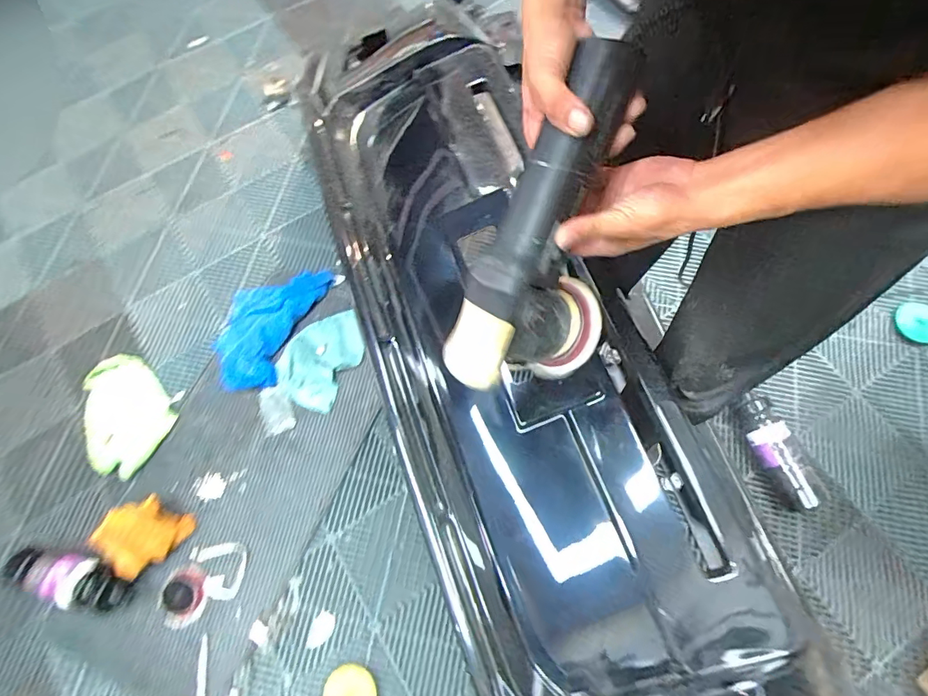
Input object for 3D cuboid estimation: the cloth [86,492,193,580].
[{"bbox_3d":[-0.673,0.384,0.978,0.147,0.081,0.133,-37,74,-12],"label":"cloth"}]

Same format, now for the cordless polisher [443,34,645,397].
[{"bbox_3d":[0.084,-0.102,0.420,0.133,0.088,0.294,18,106,7],"label":"cordless polisher"}]

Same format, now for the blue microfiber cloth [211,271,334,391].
[{"bbox_3d":[-0.505,-0.066,1.154,0.213,0.052,0.344,20,72,8],"label":"blue microfiber cloth"}]

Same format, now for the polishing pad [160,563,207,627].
[{"bbox_3d":[-0.579,0.512,0.961,0.085,0.009,0.111,-6,70,-2],"label":"polishing pad"}]

